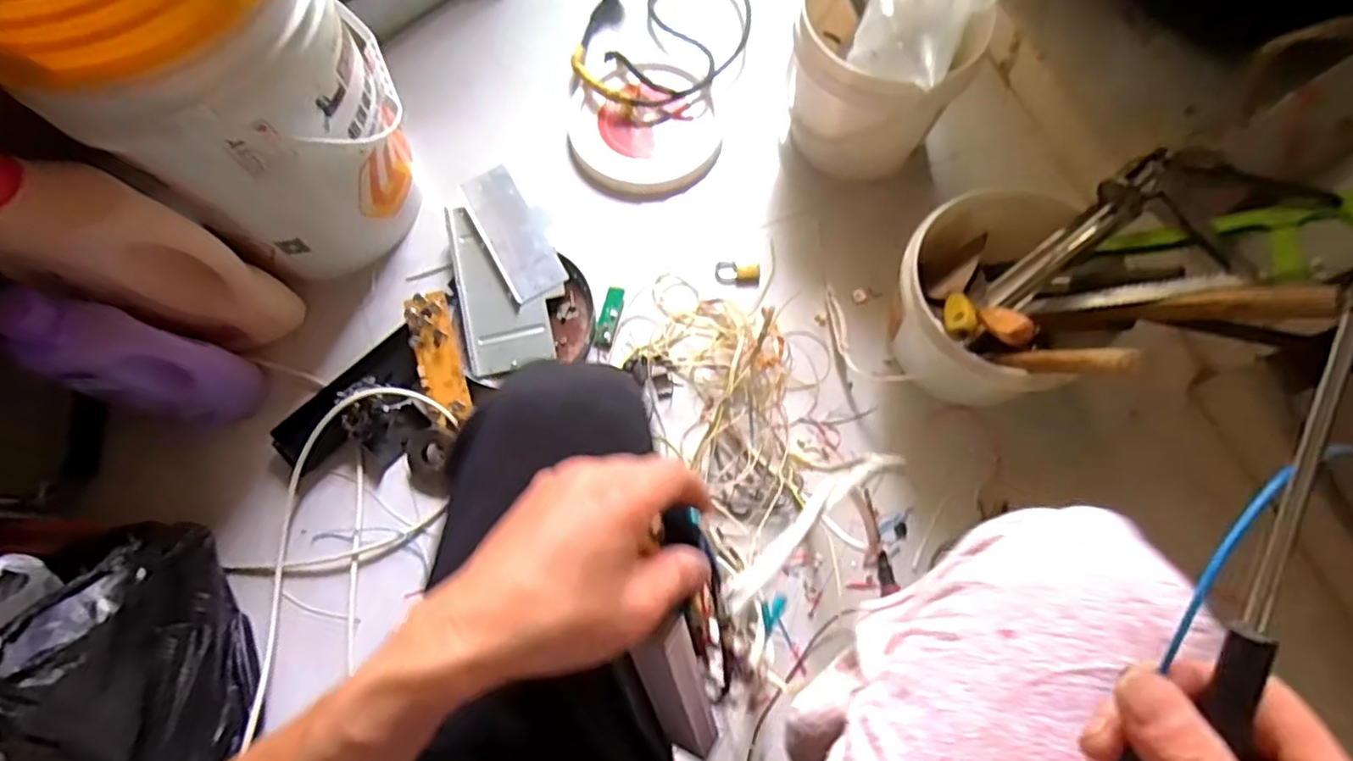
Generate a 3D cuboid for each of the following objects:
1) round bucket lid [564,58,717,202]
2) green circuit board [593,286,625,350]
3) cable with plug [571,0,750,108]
[{"bbox_3d":[-0.047,-0.365,0.963,0.209,0.034,0.203,0,71,1],"label":"round bucket lid"},{"bbox_3d":[-0.087,-0.082,0.866,0.025,0.005,0.085,13,72,6],"label":"green circuit board"},{"bbox_3d":[-0.021,-0.527,1.003,0.264,0.046,0.280,0,71,2],"label":"cable with plug"}]

